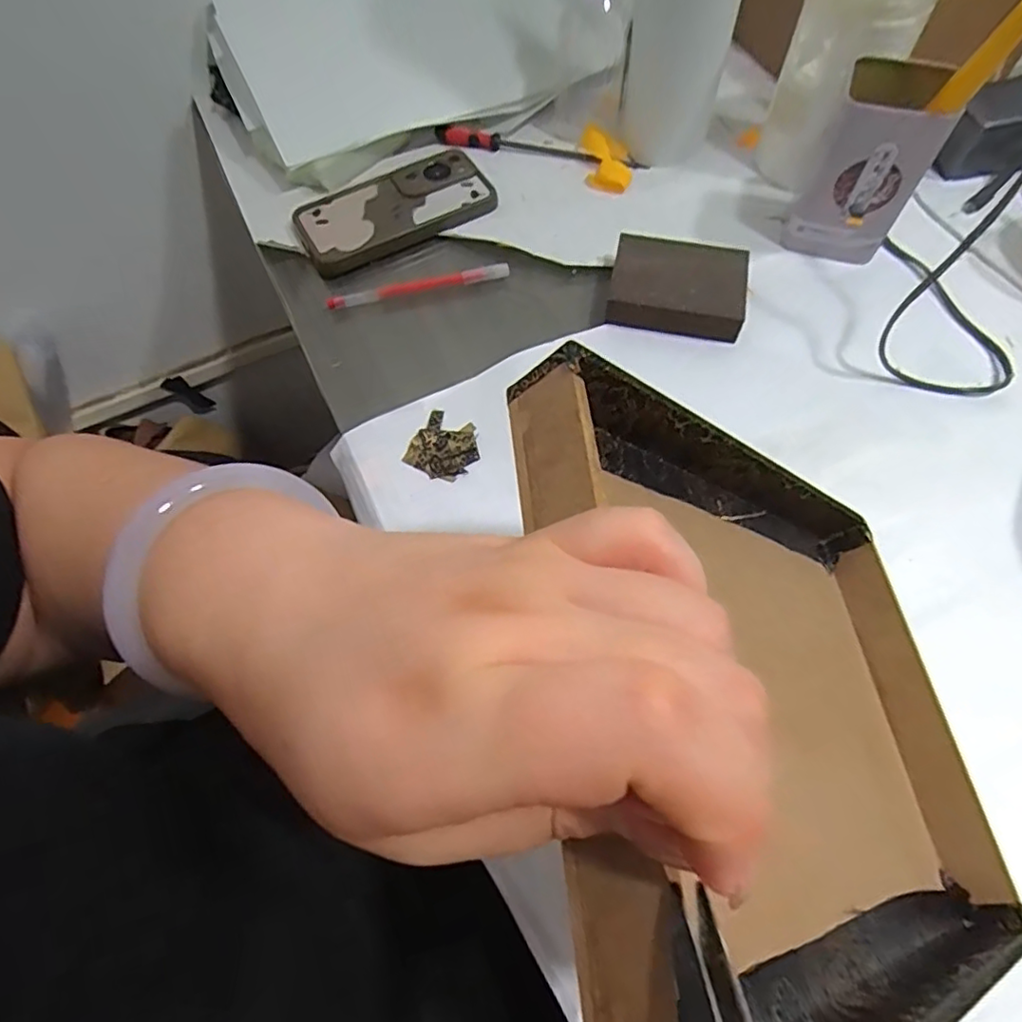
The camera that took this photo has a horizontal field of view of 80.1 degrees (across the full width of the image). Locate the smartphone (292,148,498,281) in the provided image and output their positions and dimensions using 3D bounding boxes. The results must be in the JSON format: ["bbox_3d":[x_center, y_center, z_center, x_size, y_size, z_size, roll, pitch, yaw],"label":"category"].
[{"bbox_3d":[-0.098,-0.256,0.513,0.160,0.015,0.078,-26,75,-7],"label":"smartphone"}]

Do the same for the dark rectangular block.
[{"bbox_3d":[0.124,-0.167,0.453,0.097,0.025,0.070,10,65,7],"label":"dark rectangular block"}]

